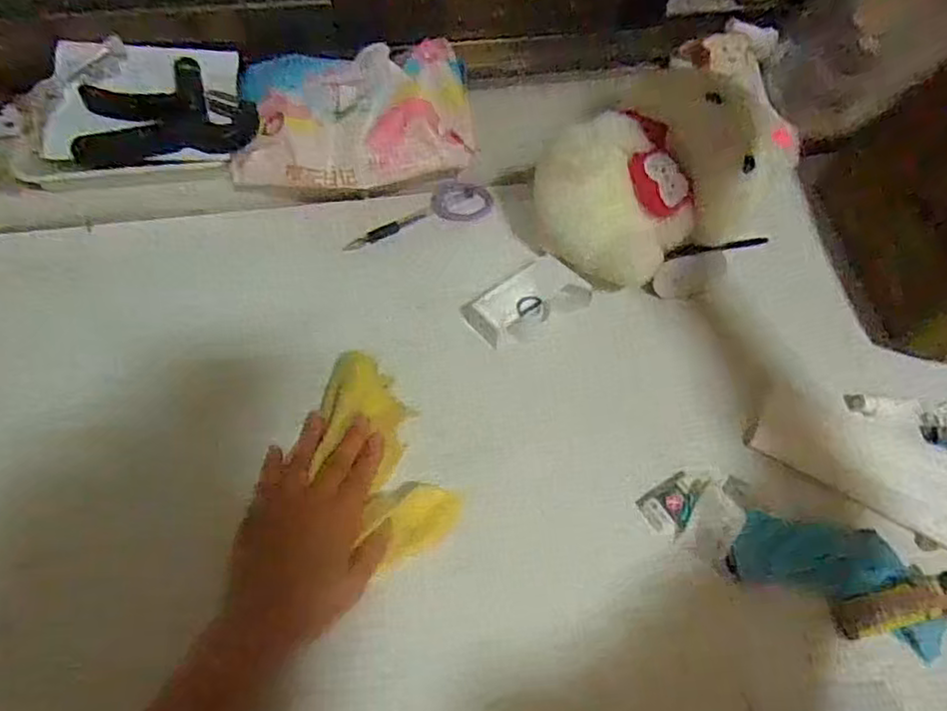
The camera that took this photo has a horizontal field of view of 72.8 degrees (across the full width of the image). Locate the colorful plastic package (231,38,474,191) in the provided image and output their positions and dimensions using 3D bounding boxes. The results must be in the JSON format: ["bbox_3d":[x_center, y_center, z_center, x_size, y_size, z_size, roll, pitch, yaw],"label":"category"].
[{"bbox_3d":[-0.107,-0.219,0.568,0.208,0.089,0.108,-7,58,-7],"label":"colorful plastic package"}]

